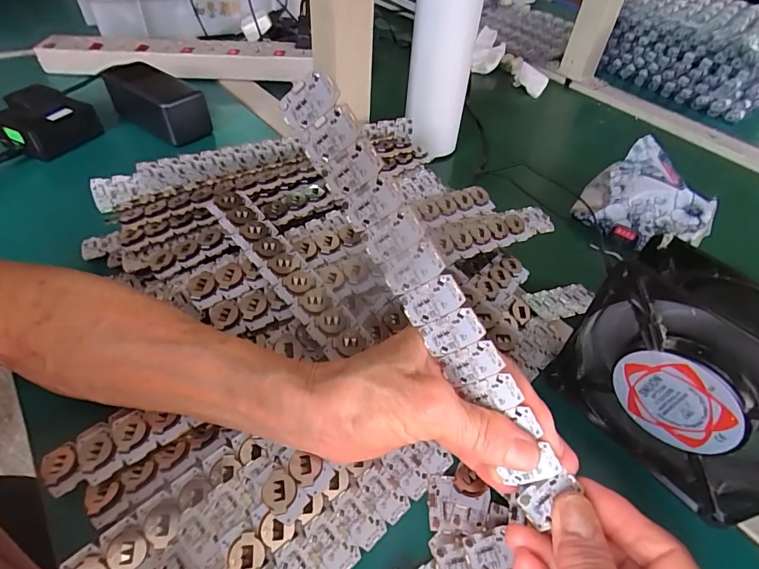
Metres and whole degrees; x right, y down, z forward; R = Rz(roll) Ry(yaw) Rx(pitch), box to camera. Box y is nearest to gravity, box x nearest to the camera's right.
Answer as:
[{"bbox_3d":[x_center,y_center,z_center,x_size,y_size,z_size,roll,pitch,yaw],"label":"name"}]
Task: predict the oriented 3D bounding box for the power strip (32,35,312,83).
[{"bbox_3d":[-0.277,-0.313,0.592,0.358,0.037,0.052,1,48,-1],"label":"power strip"}]

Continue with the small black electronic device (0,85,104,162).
[{"bbox_3d":[-0.352,-0.174,0.458,0.058,0.049,0.089,30,53,23],"label":"small black electronic device"}]

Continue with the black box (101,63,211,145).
[{"bbox_3d":[-0.256,-0.210,0.496,0.129,0.049,0.059,30,53,22],"label":"black box"}]

